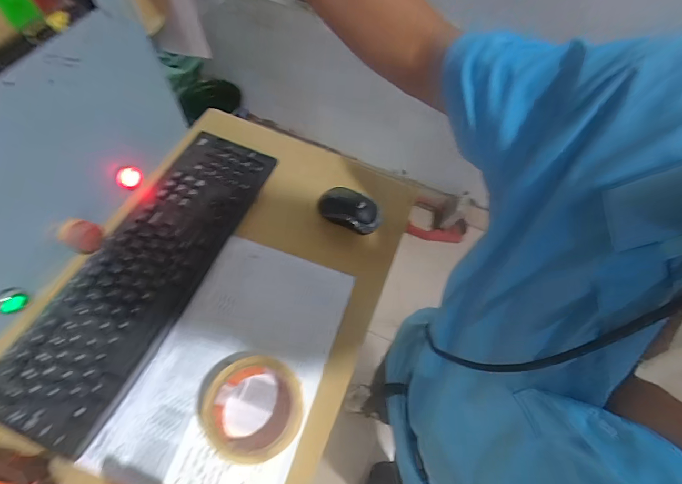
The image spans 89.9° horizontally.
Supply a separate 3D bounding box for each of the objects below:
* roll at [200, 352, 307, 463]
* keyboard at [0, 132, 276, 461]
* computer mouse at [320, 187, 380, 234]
[{"bbox_3d":[-0.090,0.174,0.362,0.093,0.052,0.096,1,62,-2],"label":"roll"},{"bbox_3d":[-0.245,0.019,0.443,0.141,0.020,0.424,20,63,8],"label":"keyboard"},{"bbox_3d":[0.014,-0.048,0.498,0.091,0.030,0.050,25,63,11],"label":"computer mouse"}]

